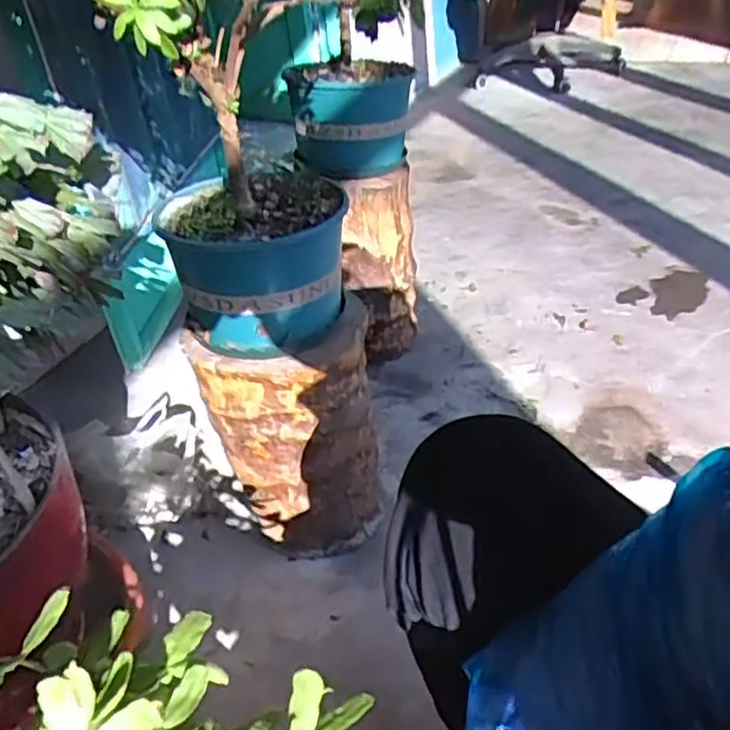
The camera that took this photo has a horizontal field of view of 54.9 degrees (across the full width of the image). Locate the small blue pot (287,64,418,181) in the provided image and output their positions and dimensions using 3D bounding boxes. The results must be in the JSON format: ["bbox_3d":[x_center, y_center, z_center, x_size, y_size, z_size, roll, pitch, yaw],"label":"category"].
[{"bbox_3d":[-0.024,-0.376,1.079,0.149,0.146,0.153,15,41,25],"label":"small blue pot"}]

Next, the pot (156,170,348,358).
[{"bbox_3d":[-0.117,-0.120,0.784,0.182,0.136,0.184,-5,34,4],"label":"pot"}]

